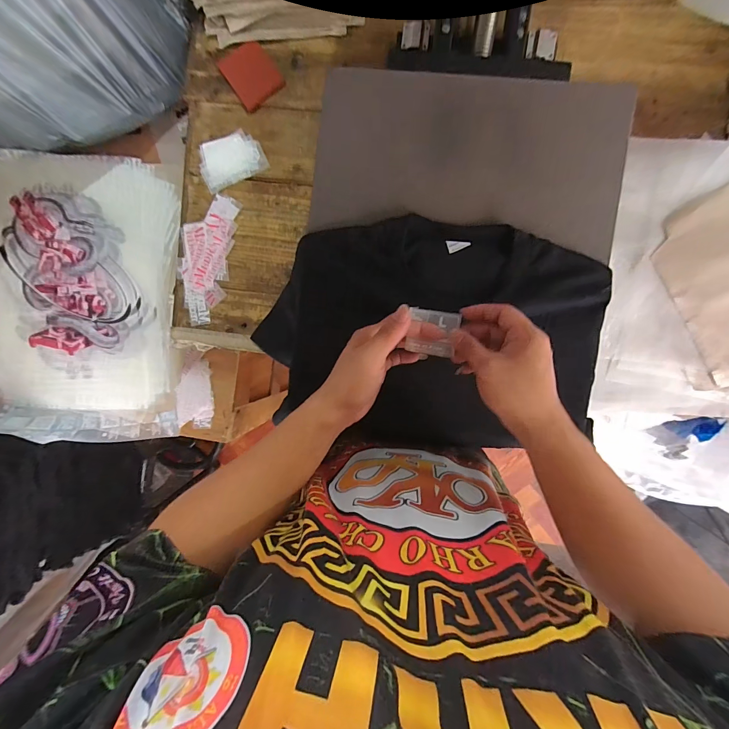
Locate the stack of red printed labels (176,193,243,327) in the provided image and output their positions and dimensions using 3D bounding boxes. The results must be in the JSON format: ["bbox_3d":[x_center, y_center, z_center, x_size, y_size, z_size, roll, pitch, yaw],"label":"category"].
[{"bbox_3d":[-0.278,-0.182,0.605,0.089,0.015,0.218,12,93,3],"label":"stack of red printed labels"}]

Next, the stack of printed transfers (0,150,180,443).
[{"bbox_3d":[-0.591,-0.128,0.697,0.427,0.051,0.548,3,92,4],"label":"stack of printed transfers"}]

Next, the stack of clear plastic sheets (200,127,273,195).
[{"bbox_3d":[-0.226,-0.347,0.584,0.110,0.010,0.081,-22,90,4],"label":"stack of clear plastic sheets"}]

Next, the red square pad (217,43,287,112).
[{"bbox_3d":[-0.187,-0.479,0.569,0.077,0.010,0.099,-32,90,4],"label":"red square pad"}]

